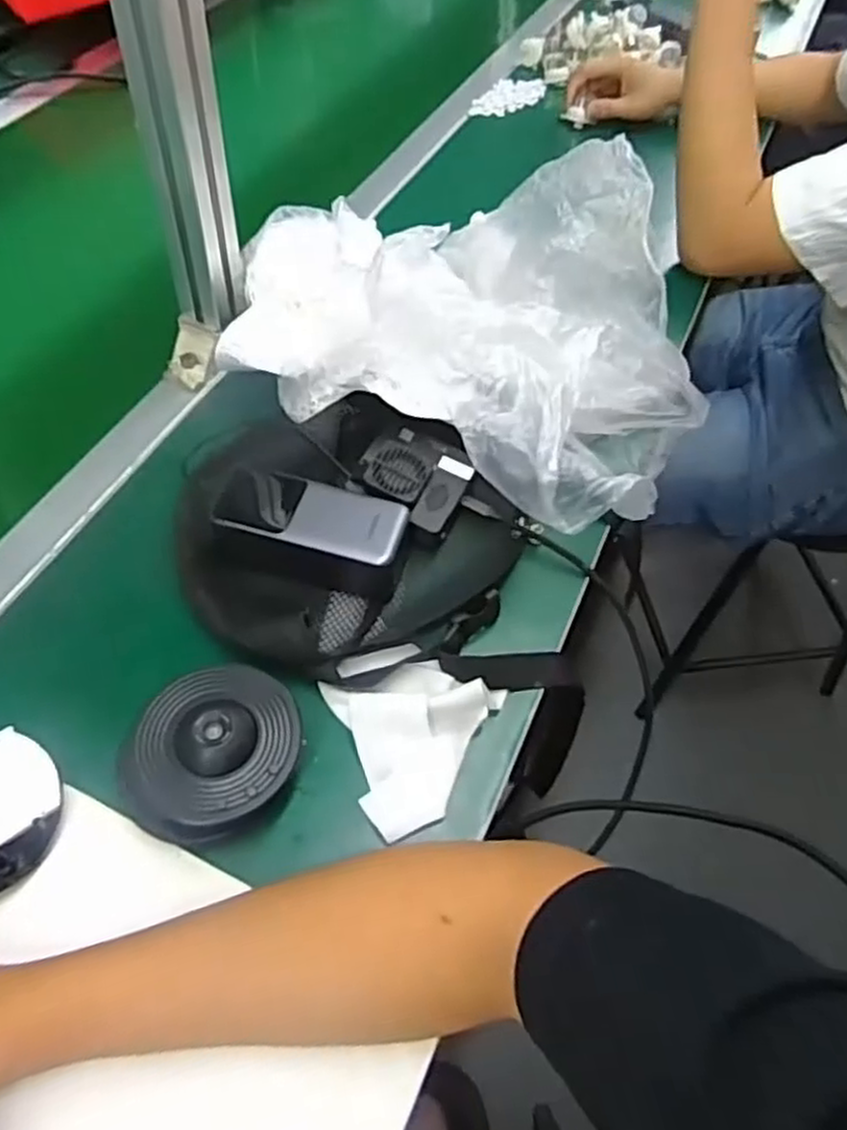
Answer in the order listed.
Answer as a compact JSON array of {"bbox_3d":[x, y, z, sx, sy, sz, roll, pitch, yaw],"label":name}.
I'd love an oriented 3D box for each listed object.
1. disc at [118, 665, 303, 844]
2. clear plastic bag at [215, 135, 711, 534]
[{"bbox_3d":[-0.121,0.110,0.443,0.094,0.044,0.100,24,57,12],"label":"disc"},{"bbox_3d":[0.027,-0.196,0.576,0.378,0.144,0.233,31,58,16],"label":"clear plastic bag"}]

